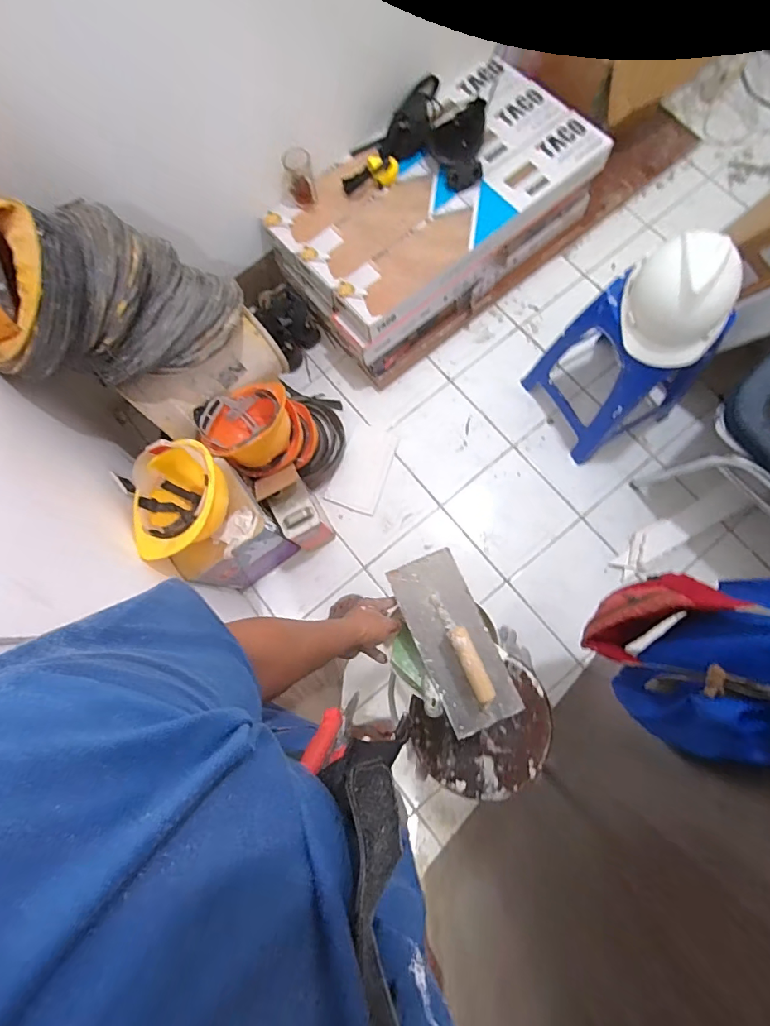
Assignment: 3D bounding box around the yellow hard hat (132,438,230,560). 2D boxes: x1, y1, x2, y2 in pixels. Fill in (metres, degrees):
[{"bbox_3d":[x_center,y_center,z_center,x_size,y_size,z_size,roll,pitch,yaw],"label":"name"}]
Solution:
[{"bbox_3d":[-0.461,-0.024,1.061,0.193,0.171,0.264,12,80,3],"label":"yellow hard hat"}]

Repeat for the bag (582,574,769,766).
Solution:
[{"bbox_3d":[0.498,0.195,0.606,0.260,0.574,0.238,-1,79,0],"label":"bag"}]

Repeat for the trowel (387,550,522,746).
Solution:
[{"bbox_3d":[0.102,0.185,0.679,0.106,0.069,0.254,-23,75,-4],"label":"trowel"}]

